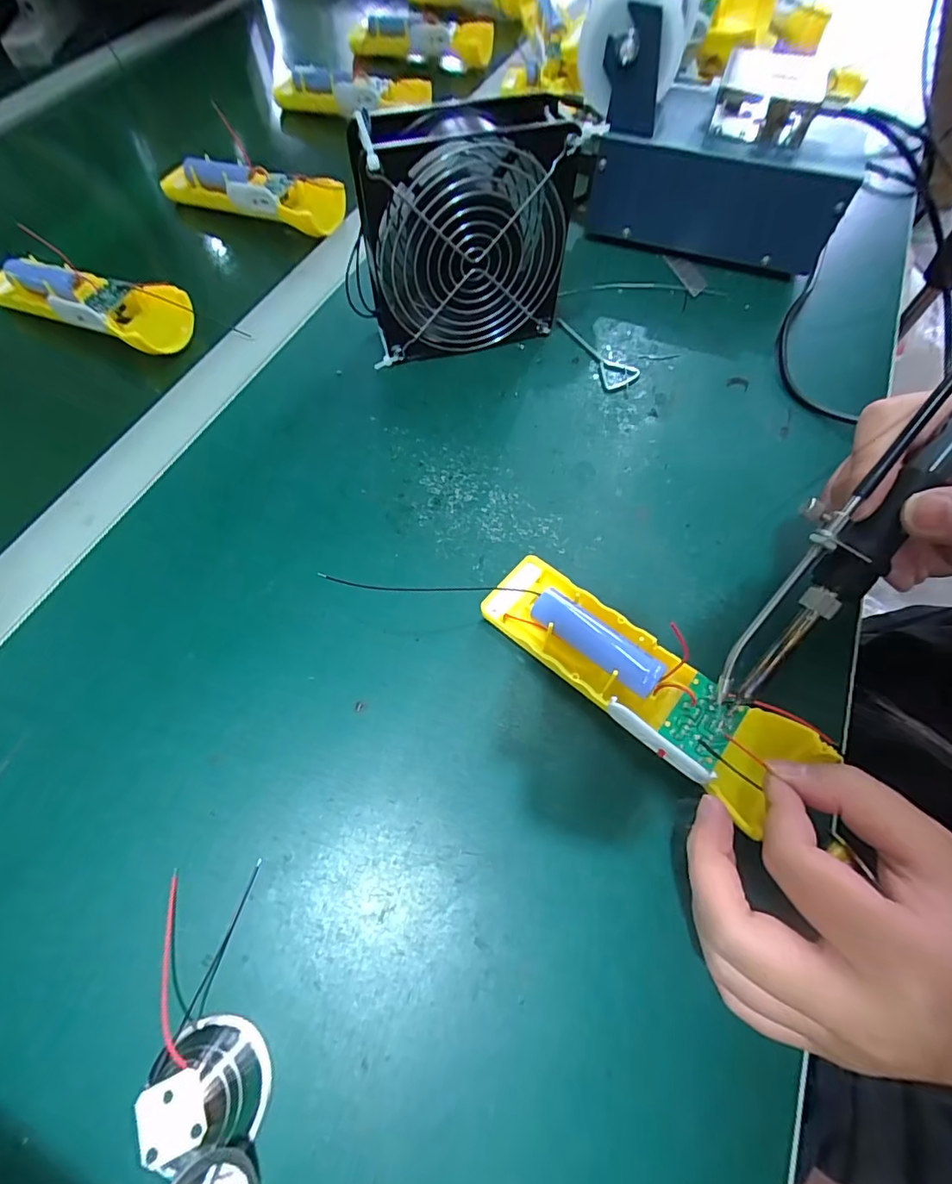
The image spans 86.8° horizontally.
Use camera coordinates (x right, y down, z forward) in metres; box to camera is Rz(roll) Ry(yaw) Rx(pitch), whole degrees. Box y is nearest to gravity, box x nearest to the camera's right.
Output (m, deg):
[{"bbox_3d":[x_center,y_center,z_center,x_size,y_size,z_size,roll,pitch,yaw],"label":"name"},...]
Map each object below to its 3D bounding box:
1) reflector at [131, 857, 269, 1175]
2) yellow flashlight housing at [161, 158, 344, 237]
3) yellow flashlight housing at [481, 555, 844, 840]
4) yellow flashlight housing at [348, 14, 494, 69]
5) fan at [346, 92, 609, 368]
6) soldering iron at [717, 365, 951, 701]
[{"bbox_3d":[-0.102,0.152,0.184,0.037,0.026,0.085,-12,64,-8],"label":"reflector"},{"bbox_3d":[-0.186,-0.337,0.423,0.157,0.031,0.046,23,65,9],"label":"yellow flashlight housing"},{"bbox_3d":[0.073,0.038,0.238,0.156,0.032,0.054,36,68,21],"label":"yellow flashlight housing"},{"bbox_3d":[-0.061,-0.623,0.570,0.158,0.035,0.047,0,63,-2],"label":"yellow flashlight housing"},{"bbox_3d":[-0.006,-0.216,0.312,0.129,0.123,0.045,-15,65,-9],"label":"fan"},{"bbox_3d":[0.157,-0.042,0.188,0.030,0.018,0.197,36,103,15],"label":"soldering iron"}]

